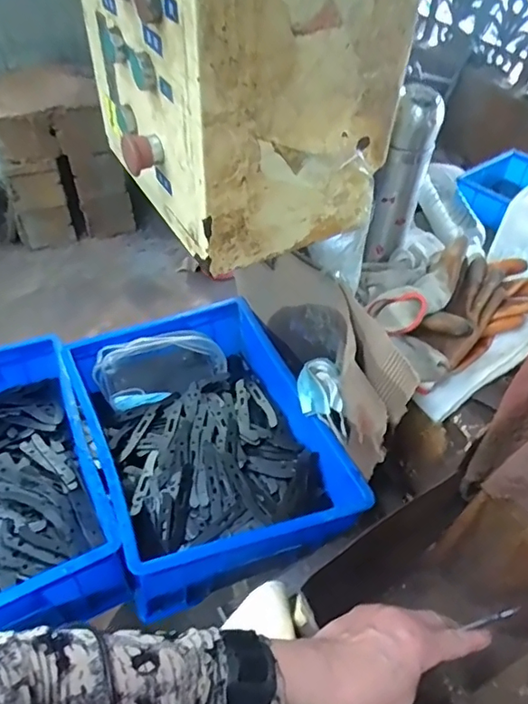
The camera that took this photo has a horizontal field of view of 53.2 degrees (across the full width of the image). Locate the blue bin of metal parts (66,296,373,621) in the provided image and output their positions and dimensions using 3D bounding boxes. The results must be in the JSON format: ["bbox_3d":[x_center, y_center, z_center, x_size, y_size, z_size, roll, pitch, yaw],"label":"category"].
[{"bbox_3d":[-0.081,0.117,0.760,0.298,0.121,0.405,-15,49,-18],"label":"blue bin of metal parts"}]

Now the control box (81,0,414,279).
[{"bbox_3d":[-0.050,-0.283,0.502,0.205,0.284,0.323,-27,54,-27],"label":"control box"}]

